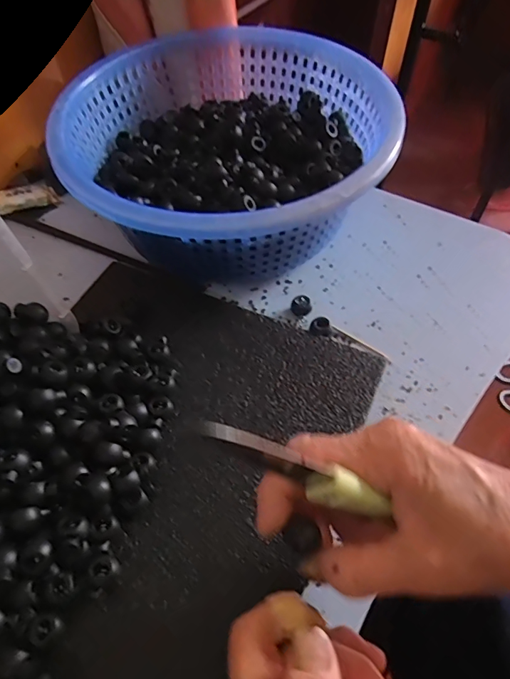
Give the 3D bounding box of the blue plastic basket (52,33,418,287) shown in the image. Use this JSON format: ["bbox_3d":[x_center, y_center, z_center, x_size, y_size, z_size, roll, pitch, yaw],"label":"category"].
[{"bbox_3d":[-0.027,-0.158,0.396,0.255,0.103,0.264,23,57,13],"label":"blue plastic basket"}]

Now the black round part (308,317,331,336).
[{"bbox_3d":[0.051,-0.010,0.355,0.016,0.006,0.014,3,55,0],"label":"black round part"}]

